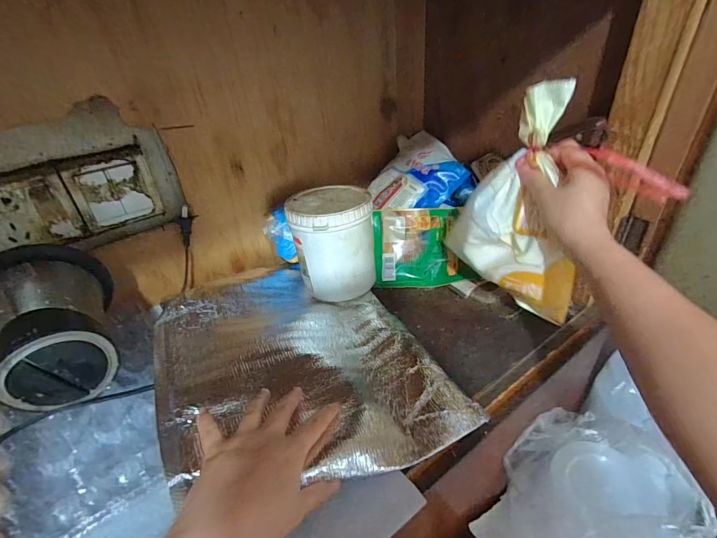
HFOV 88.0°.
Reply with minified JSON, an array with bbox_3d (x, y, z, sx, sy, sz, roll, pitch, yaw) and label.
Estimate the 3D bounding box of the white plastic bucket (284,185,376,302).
[{"bbox_3d":[-0.035,-0.037,0.518,0.105,0.126,0.110,-4,34,3],"label":"white plastic bucket"}]

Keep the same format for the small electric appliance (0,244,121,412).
[{"bbox_3d":[-0.288,0.050,0.340,0.104,0.094,0.144,-23,38,-24],"label":"small electric appliance"}]

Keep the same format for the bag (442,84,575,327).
[{"bbox_3d":[0.168,-0.066,0.394,0.144,0.230,0.055,21,42,34],"label":"bag"}]

